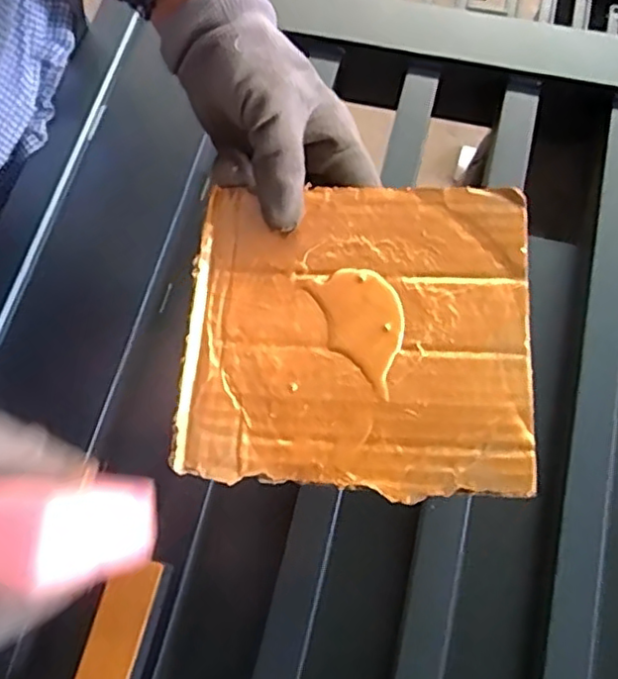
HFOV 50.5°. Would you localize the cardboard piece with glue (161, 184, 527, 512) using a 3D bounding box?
[{"bbox_3d":[0.022,-0.005,0.313,0.158,0.013,0.147,3,71,3],"label":"cardboard piece with glue"}]

